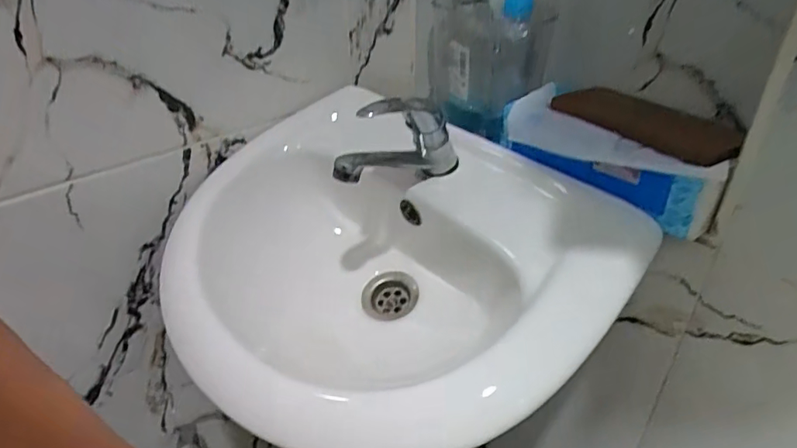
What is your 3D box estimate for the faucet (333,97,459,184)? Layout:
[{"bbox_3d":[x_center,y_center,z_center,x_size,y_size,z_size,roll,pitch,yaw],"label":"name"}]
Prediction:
[{"bbox_3d":[0.001,-0.072,0.484,0.125,0.077,0.038,-16,36,-24],"label":"faucet"}]

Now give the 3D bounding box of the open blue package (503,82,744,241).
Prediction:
[{"bbox_3d":[0.190,-0.068,0.477,0.188,0.055,0.112,27,42,35],"label":"open blue package"}]

